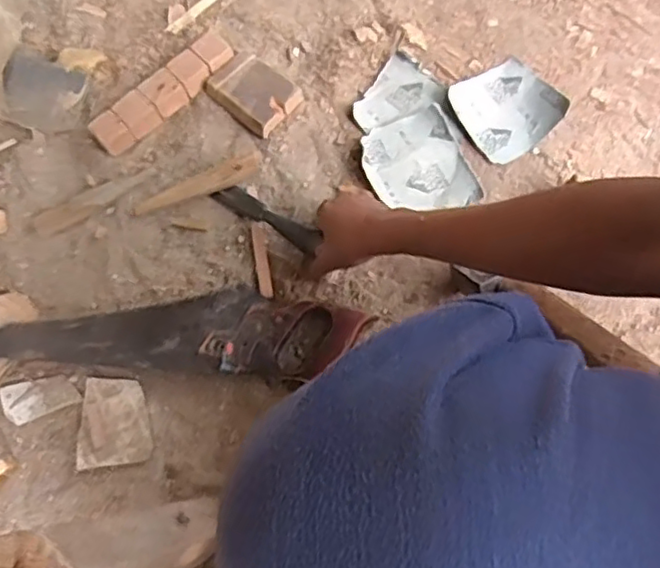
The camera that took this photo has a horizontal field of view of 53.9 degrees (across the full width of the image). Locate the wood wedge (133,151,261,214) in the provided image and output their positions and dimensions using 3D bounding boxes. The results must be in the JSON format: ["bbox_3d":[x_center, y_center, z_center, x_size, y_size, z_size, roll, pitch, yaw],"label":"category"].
[{"bbox_3d":[-0.147,-0.112,0.727,0.150,0.008,0.027,-25,72,-9],"label":"wood wedge"}]

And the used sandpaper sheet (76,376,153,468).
[{"bbox_3d":[-0.212,0.133,0.636,0.065,0.011,0.085,-4,70,-1],"label":"used sandpaper sheet"}]

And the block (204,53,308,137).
[{"bbox_3d":[-0.090,-0.226,0.762,0.097,0.031,0.073,36,74,12],"label":"block"}]

